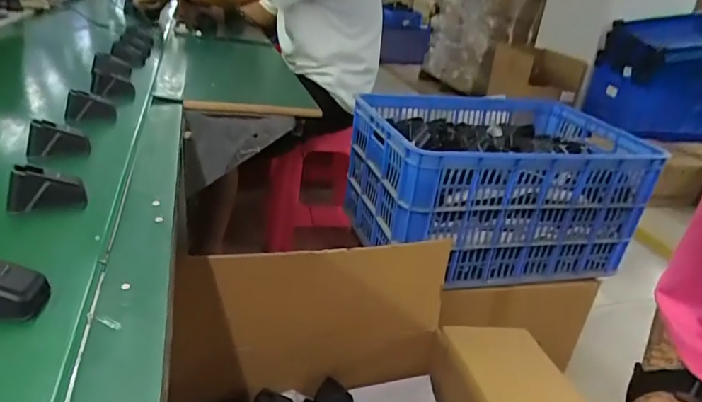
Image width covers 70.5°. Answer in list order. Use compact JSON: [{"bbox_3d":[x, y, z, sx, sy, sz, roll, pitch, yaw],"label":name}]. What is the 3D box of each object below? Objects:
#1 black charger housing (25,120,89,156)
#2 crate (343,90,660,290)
[{"bbox_3d":[-0.369,-0.079,0.625,0.066,0.039,0.032,-3,28,-21],"label":"black charger housing"},{"bbox_3d":[0.314,-0.045,1.158,0.581,0.286,0.413,1,27,-13],"label":"crate"}]

